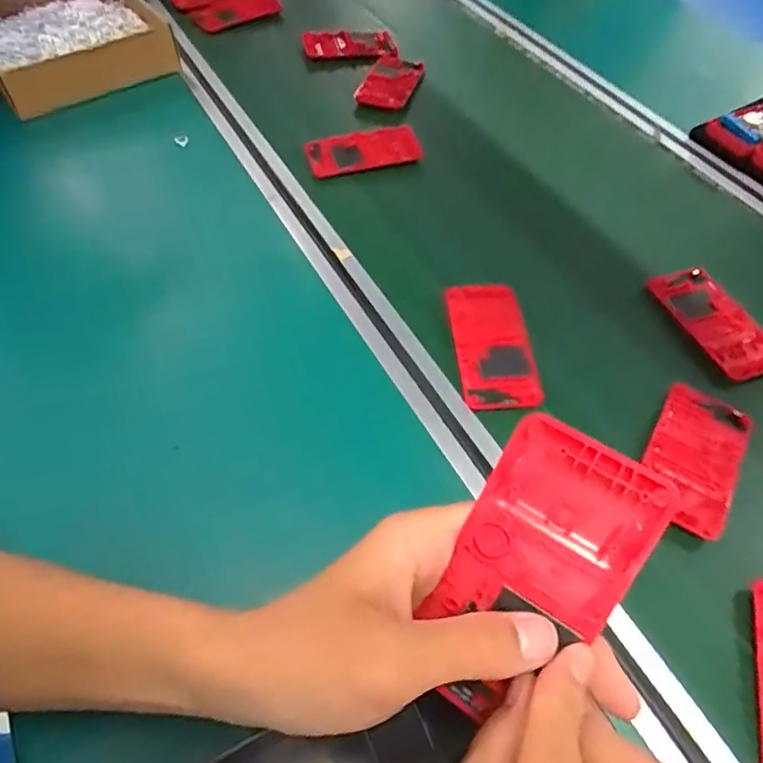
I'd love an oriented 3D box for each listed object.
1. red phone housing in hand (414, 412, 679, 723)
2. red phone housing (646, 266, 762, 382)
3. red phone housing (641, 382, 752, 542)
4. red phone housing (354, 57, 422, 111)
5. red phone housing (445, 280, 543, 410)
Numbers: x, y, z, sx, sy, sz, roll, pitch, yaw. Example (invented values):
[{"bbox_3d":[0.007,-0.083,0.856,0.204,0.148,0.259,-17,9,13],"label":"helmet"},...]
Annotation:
[{"bbox_3d":[0.056,0.077,0.223,0.060,0.013,0.120,31,103,18],"label":"red phone housing in hand"},{"bbox_3d":[0.292,-0.052,0.500,0.063,0.011,0.120,-12,56,-12],"label":"red phone housing"},{"bbox_3d":[0.227,0.055,0.417,0.060,0.013,0.119,29,57,16],"label":"red phone housing"},{"bbox_3d":[0.012,-0.383,0.725,0.060,0.012,0.113,15,55,8],"label":"red phone housing"},{"bbox_3d":[0.093,-0.033,0.479,0.065,0.015,0.127,-2,54,-5],"label":"red phone housing"}]

